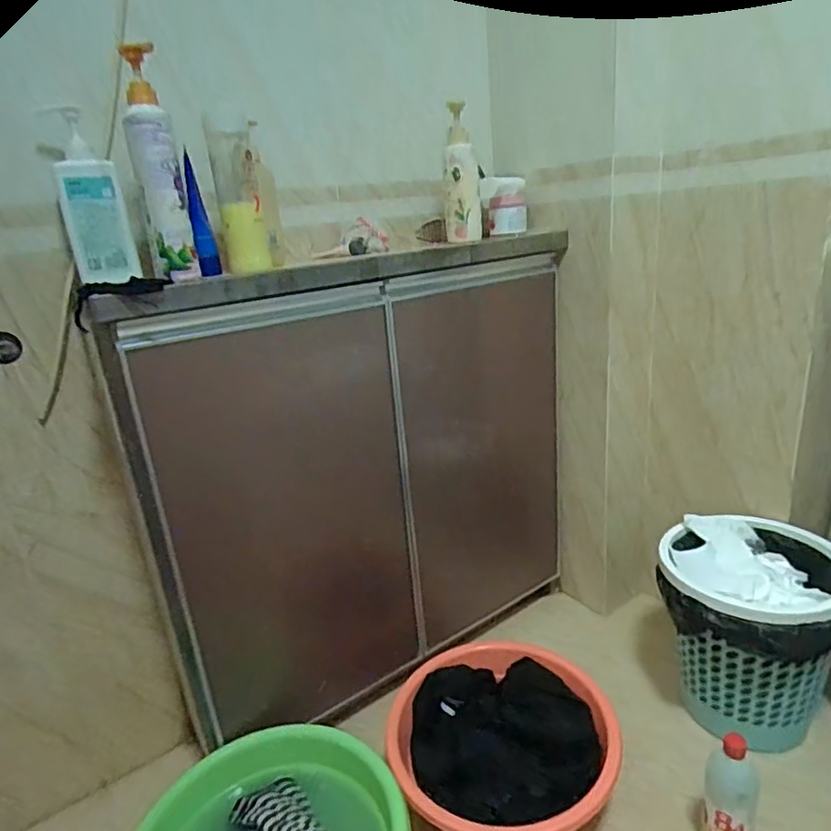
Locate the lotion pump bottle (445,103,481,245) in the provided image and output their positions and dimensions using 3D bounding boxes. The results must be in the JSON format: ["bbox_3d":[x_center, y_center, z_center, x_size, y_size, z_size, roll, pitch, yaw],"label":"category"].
[{"bbox_3d":[0.077,-0.404,0.967,0.061,0.205,0.080,-4,20,6],"label":"lotion pump bottle"}]

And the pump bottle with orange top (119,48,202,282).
[{"bbox_3d":[-0.310,-0.294,0.686,0.053,0.245,0.072,-12,21,-17],"label":"pump bottle with orange top"}]

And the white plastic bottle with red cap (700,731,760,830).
[{"bbox_3d":[0.412,0.510,0.751,0.066,0.195,0.053,8,24,34],"label":"white plastic bottle with red cap"}]

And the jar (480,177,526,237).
[{"bbox_3d":[0.164,-0.386,1.055,0.080,0.093,0.084,-2,20,11],"label":"jar"}]

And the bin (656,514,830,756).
[{"bbox_3d":[0.541,0.360,0.951,0.254,0.299,0.245,1,21,20],"label":"bin"}]

